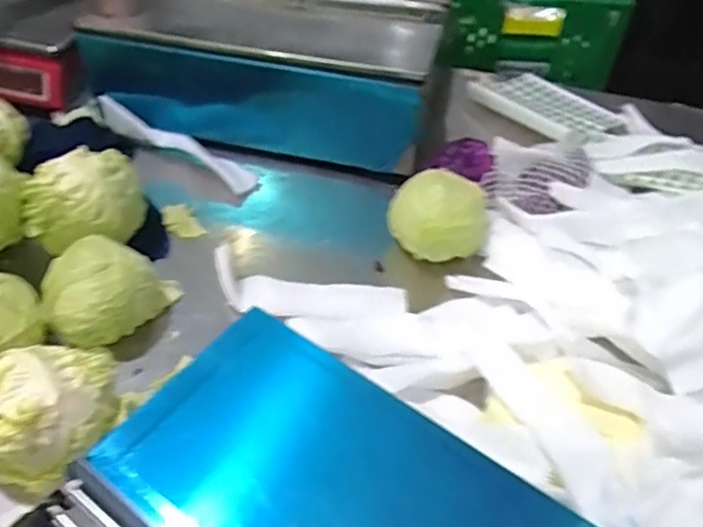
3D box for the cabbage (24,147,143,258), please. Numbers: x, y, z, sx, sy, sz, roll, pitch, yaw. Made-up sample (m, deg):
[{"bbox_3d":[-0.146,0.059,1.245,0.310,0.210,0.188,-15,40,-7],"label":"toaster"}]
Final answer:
[{"bbox_3d":[-0.310,-0.076,0.718,0.129,0.093,0.105,-16,49,-17],"label":"cabbage"}]

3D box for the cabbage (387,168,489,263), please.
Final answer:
[{"bbox_3d":[0.108,-0.060,0.769,0.113,0.094,0.096,-11,48,-13],"label":"cabbage"}]

